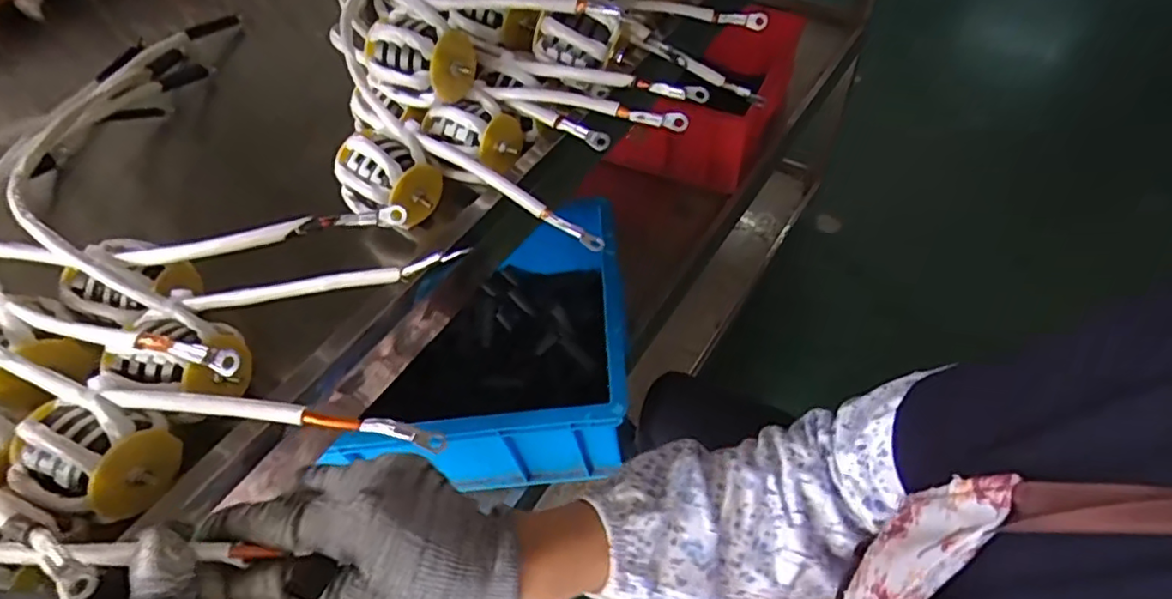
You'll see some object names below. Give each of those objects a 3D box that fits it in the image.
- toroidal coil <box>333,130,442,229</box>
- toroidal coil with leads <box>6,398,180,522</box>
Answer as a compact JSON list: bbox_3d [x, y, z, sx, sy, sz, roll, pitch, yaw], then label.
[{"bbox_3d":[-0.130,-0.079,0.420,0.064,0.050,0.050,25,61,21],"label":"toroidal coil"},{"bbox_3d":[-0.239,0.075,0.305,0.064,0.041,0.051,12,57,13],"label":"toroidal coil with leads"}]

